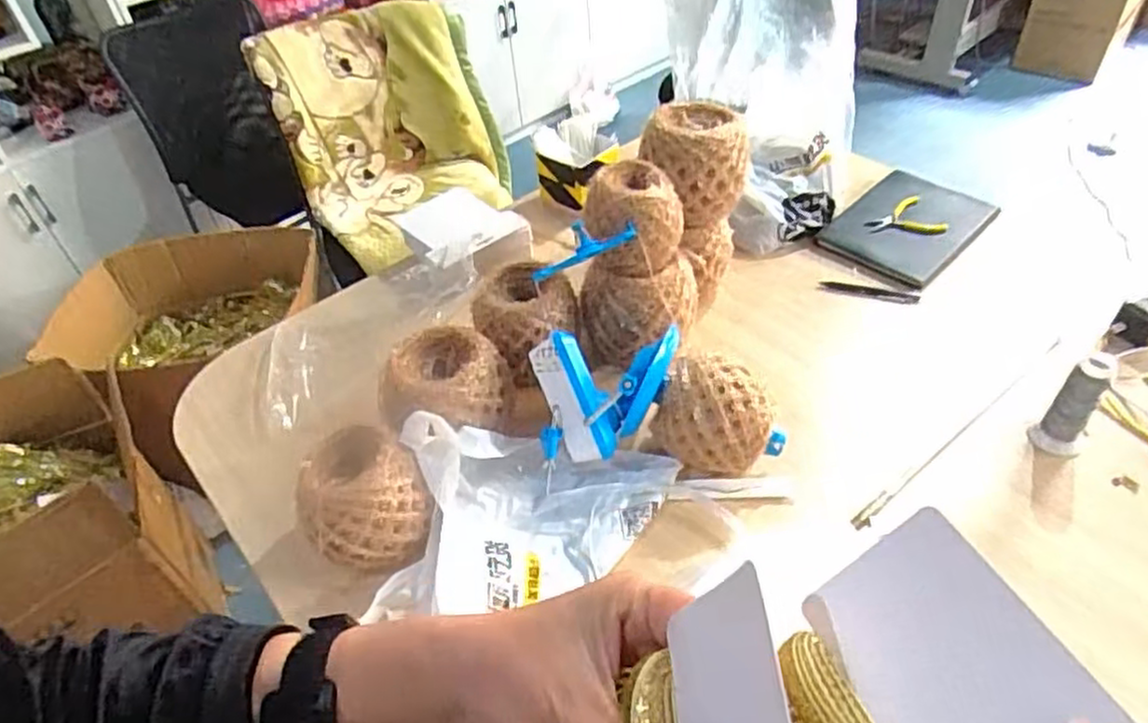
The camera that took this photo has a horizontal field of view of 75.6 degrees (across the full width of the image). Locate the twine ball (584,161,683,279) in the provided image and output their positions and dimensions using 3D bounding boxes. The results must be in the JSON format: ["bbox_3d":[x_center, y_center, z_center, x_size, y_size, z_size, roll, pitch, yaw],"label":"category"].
[{"bbox_3d":[0.074,-0.178,0.937,0.115,0.108,0.108,-3,44,3],"label":"twine ball"}]

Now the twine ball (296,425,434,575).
[{"bbox_3d":[-0.227,0.160,0.808,0.129,0.122,0.137,-3,44,3],"label":"twine ball"}]

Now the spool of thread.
[{"bbox_3d":[0.564,0.049,0.836,0.053,0.120,0.045,25,52,28],"label":"spool of thread"}]

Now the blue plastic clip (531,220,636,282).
[{"bbox_3d":[0.008,-0.136,0.894,0.137,0.045,0.044,-24,41,16],"label":"blue plastic clip"}]

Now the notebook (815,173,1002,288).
[{"bbox_3d":[0.521,-0.219,1.170,0.246,0.028,0.191,-35,51,-27],"label":"notebook"}]

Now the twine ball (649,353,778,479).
[{"bbox_3d":[0.163,0.073,0.855,0.126,0.125,0.108,25,52,28],"label":"twine ball"}]

